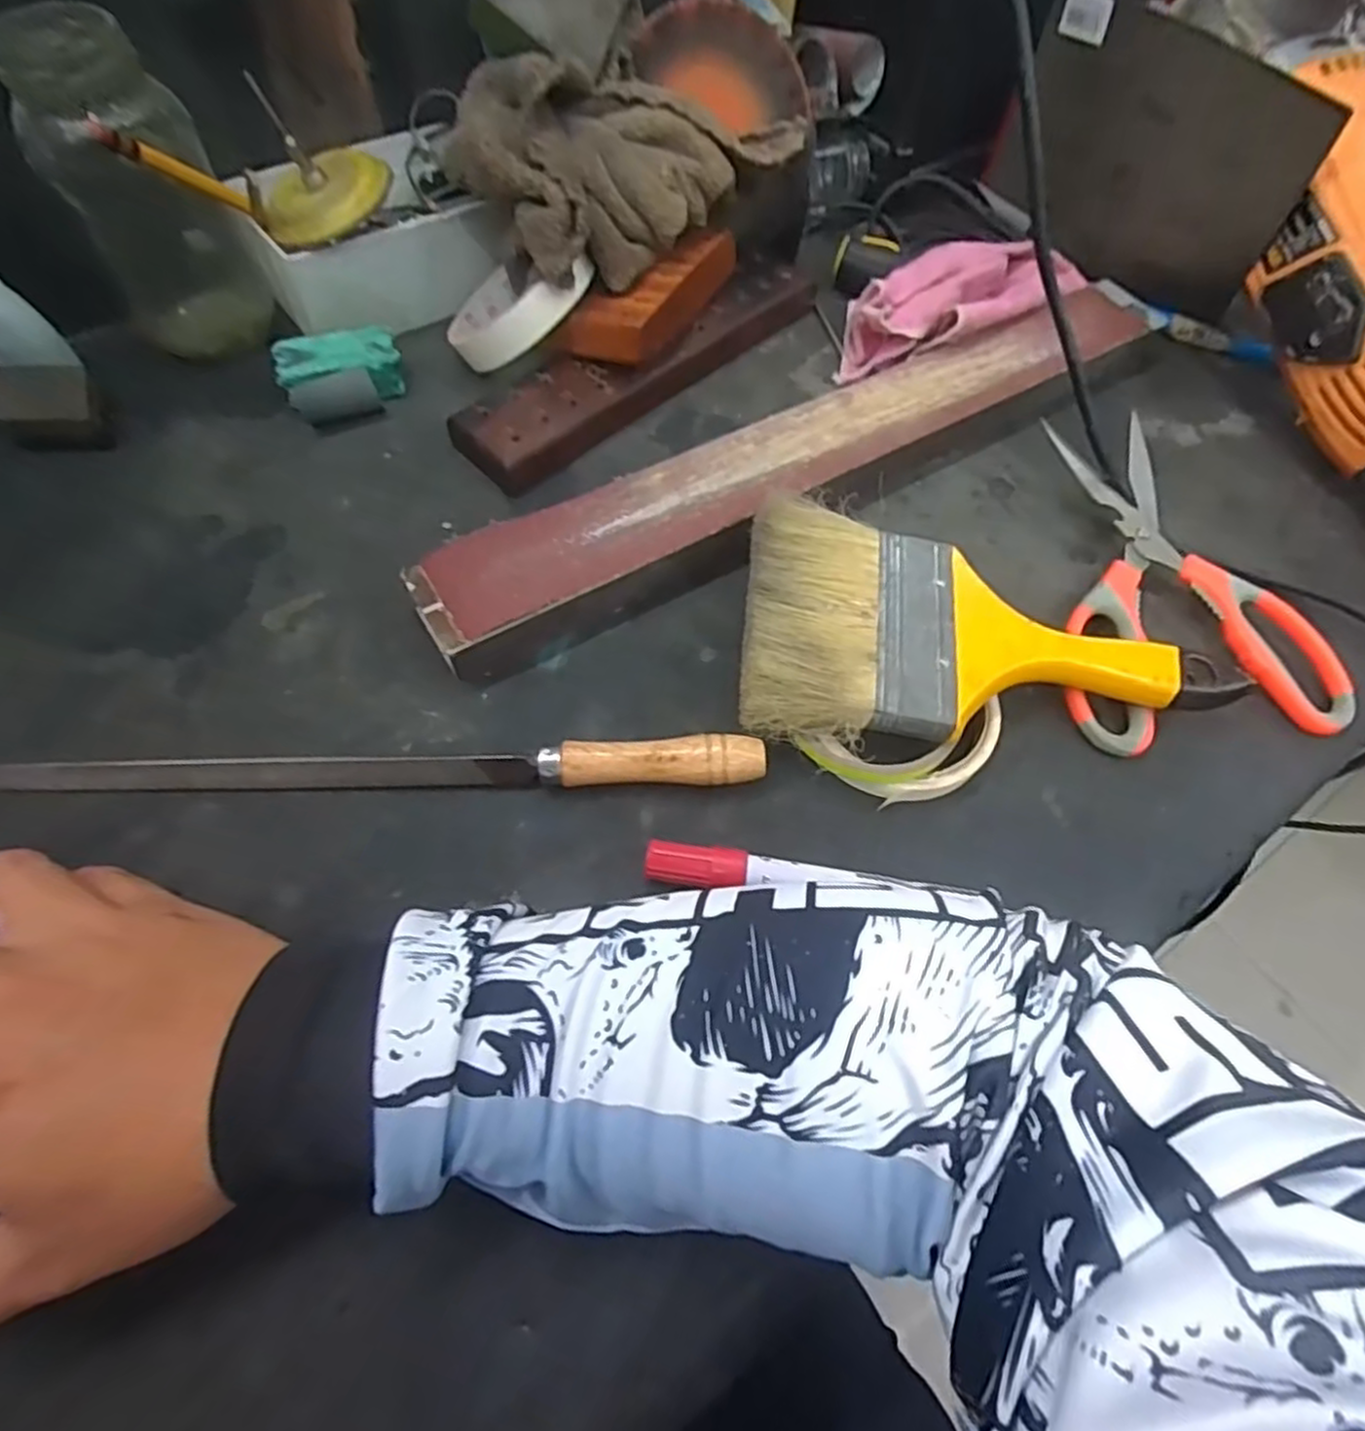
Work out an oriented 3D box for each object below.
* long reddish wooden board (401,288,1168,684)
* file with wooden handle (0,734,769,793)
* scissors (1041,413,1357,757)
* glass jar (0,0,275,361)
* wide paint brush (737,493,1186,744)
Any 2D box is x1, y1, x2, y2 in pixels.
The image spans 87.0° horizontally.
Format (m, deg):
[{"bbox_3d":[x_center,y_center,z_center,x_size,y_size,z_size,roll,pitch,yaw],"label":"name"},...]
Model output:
[{"bbox_3d":[0.085,-0.142,0.383,0.460,0.028,0.060,-29,67,-18],"label":"long reddish wooden board"},{"bbox_3d":[-0.127,0.019,0.286,0.315,0.015,0.019,0,61,-4],"label":"file with wooden handle"},{"bbox_3d":[0.234,-0.072,0.360,0.135,0.023,0.183,-6,62,-7],"label":"scissors"},{"bbox_3d":[-0.267,-0.258,0.363,0.073,0.136,0.073,-25,65,-16],"label":"glass jar"},{"bbox_3d":[0.119,-0.032,0.313,0.185,0.017,0.105,11,65,-3],"label":"wide paint brush"}]

